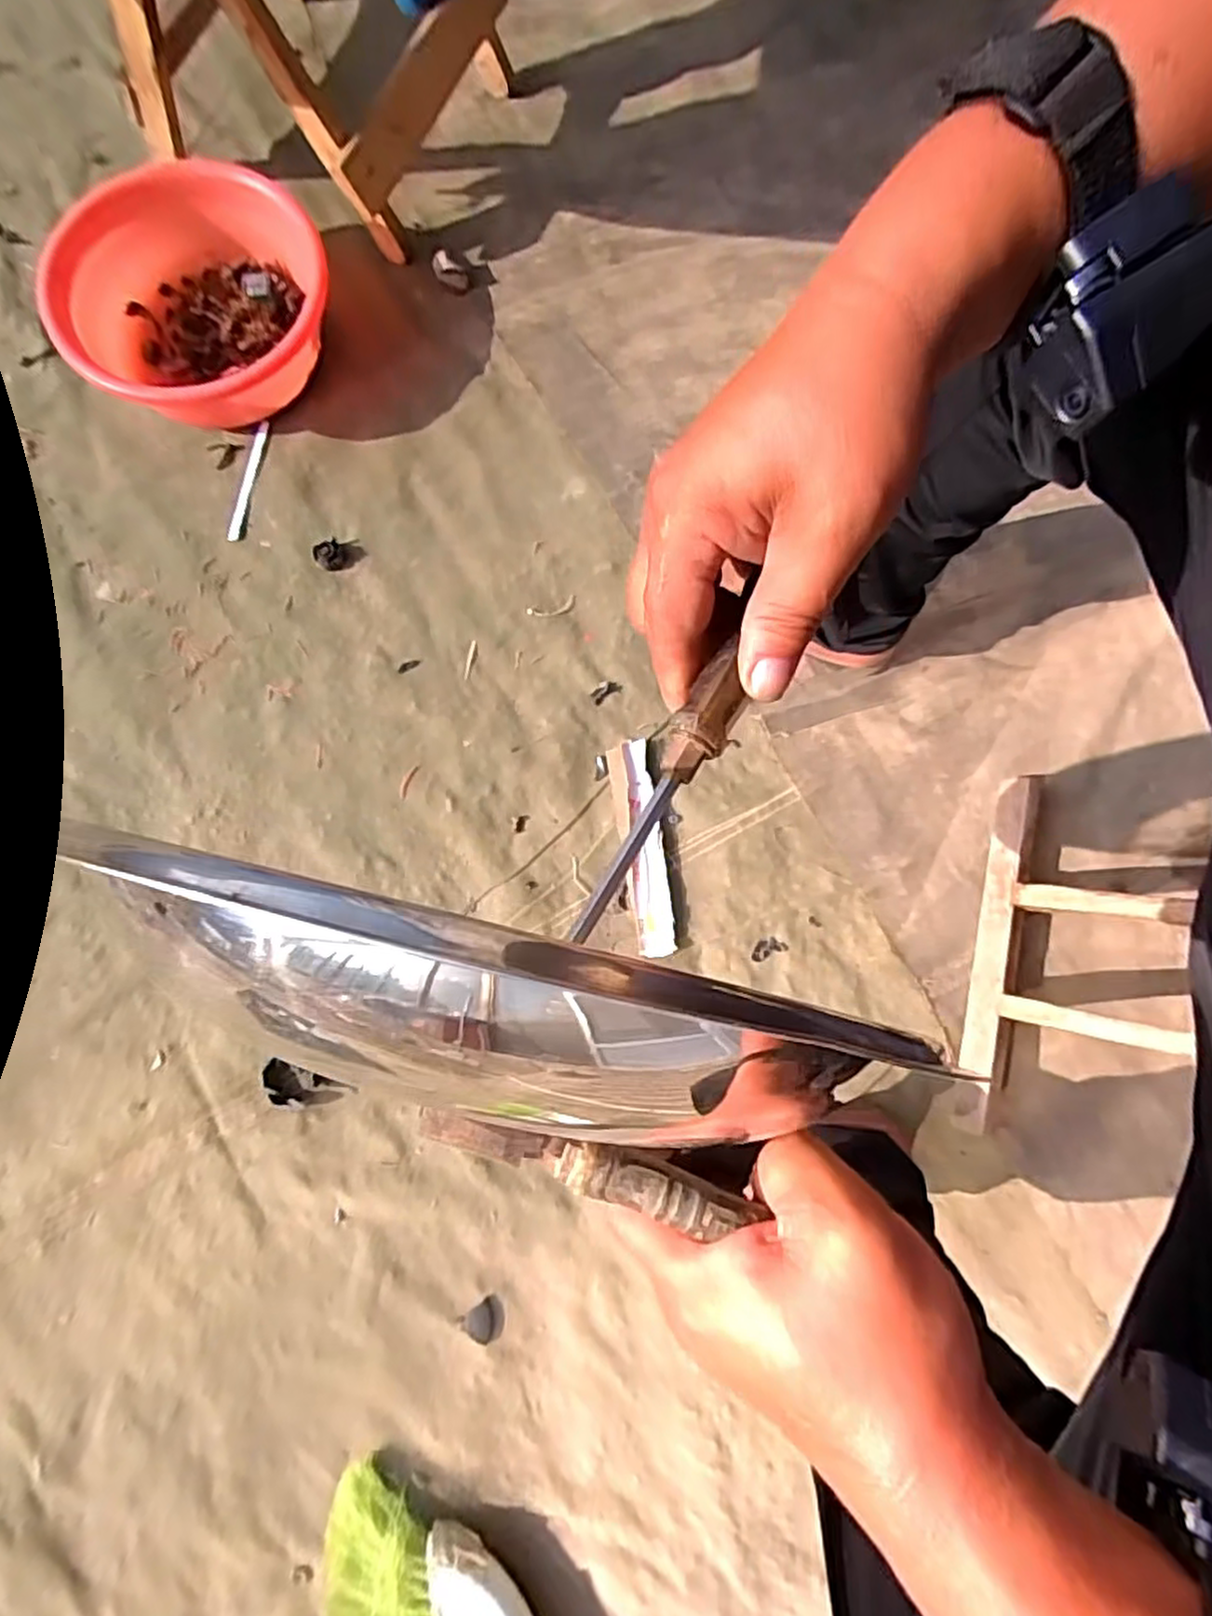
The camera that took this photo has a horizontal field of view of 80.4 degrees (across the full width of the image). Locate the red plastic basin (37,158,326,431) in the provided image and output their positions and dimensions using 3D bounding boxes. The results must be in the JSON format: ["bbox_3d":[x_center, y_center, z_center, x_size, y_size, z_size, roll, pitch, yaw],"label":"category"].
[{"bbox_3d":[-0.397,-0.487,0.701,0.243,0.114,0.243,0,81,0],"label":"red plastic basin"}]

